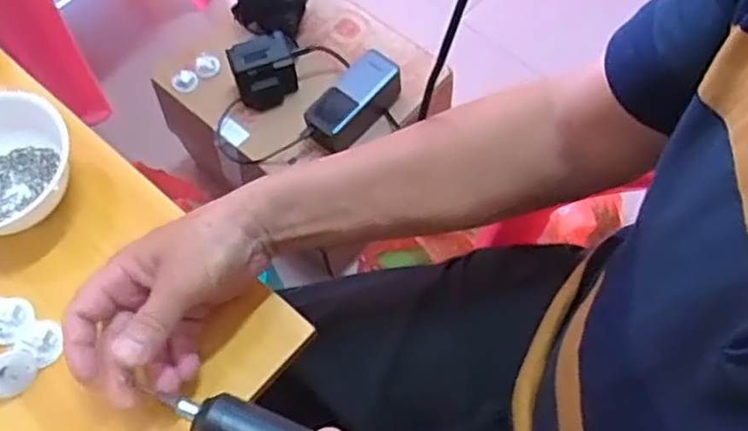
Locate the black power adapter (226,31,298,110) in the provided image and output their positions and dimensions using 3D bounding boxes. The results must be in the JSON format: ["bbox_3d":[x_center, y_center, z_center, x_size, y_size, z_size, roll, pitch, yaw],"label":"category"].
[{"bbox_3d":[-0.140,-0.184,0.863,0.079,0.075,0.056,-17,65,-8],"label":"black power adapter"}]

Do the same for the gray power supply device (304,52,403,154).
[{"bbox_3d":[-0.025,-0.143,0.848,0.056,0.053,0.130,41,71,18],"label":"gray power supply device"}]

